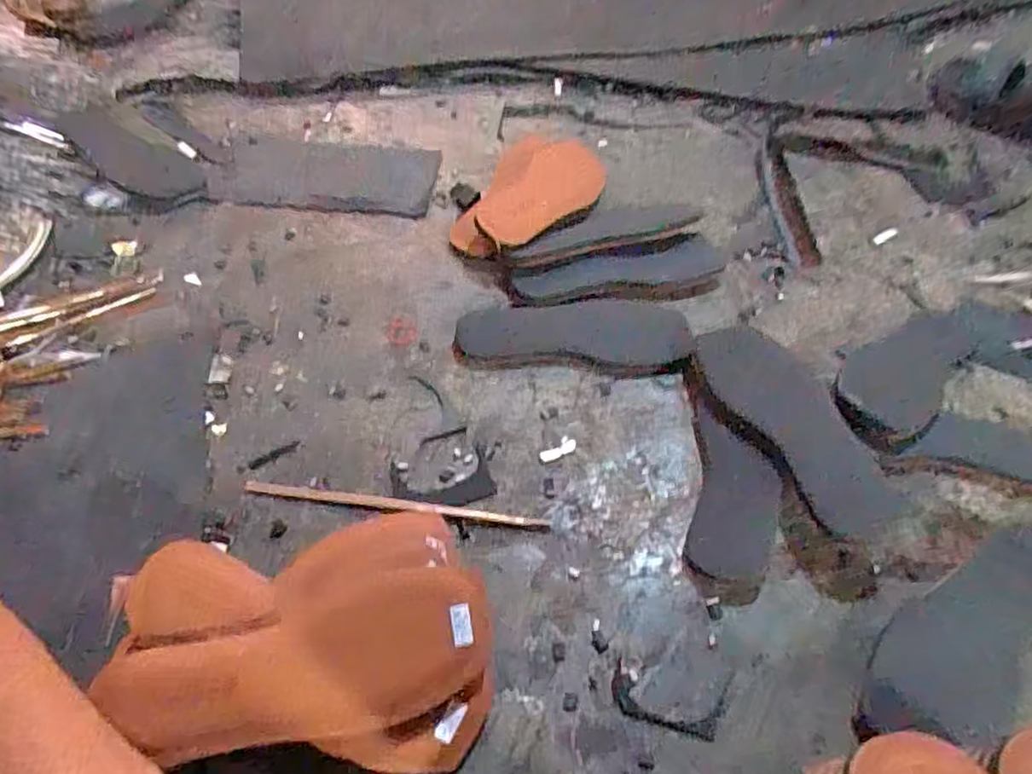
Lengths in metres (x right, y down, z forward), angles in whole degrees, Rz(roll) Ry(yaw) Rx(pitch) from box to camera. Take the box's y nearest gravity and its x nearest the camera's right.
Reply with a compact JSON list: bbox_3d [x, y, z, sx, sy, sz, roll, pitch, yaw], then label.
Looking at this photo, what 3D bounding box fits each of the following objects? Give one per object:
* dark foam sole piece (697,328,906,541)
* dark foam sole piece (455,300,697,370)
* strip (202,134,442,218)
[{"bbox_3d":[0.255,0.030,0.582,0.099,0.011,0.234,-14,54,-12],"label":"dark foam sole piece"},{"bbox_3d":[0.060,-0.056,0.639,0.231,0.008,0.083,1,52,-1],"label":"dark foam sole piece"},{"bbox_3d":[-0.241,-0.273,0.805,0.268,0.012,0.148,4,52,2],"label":"strip"}]

